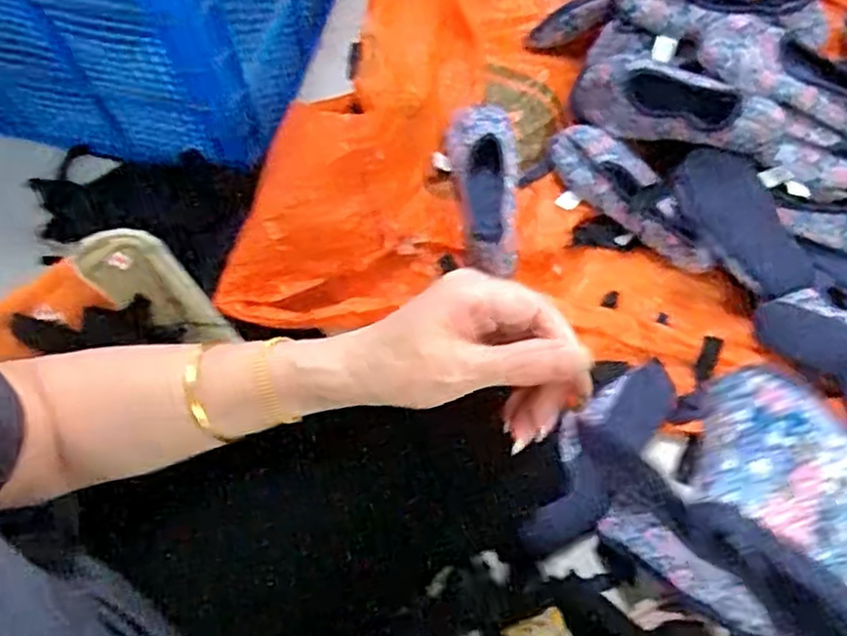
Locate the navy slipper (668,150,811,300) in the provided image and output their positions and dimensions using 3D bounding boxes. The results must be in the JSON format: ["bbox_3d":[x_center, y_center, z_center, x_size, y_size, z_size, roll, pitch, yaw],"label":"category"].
[{"bbox_3d":[0.392,-0.115,0.908,0.090,0.027,0.205,-36,93,12],"label":"navy slipper"}]

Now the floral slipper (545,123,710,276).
[{"bbox_3d":[0.270,-0.154,0.960,0.076,0.063,0.255,-41,72,-15],"label":"floral slipper"}]

